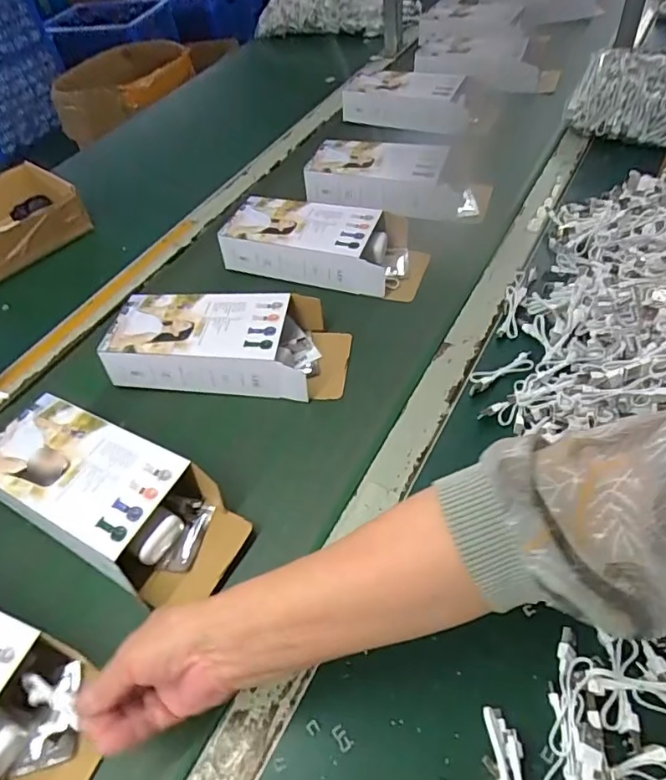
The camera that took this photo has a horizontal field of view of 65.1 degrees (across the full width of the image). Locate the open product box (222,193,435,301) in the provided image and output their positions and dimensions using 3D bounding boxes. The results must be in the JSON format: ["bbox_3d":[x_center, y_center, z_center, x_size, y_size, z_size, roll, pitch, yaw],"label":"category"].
[{"bbox_3d":[-0.012,-0.187,0.665,0.251,0.055,0.105,10,55,12],"label":"open product box"}]

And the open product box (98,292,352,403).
[{"bbox_3d":[-0.113,-0.052,0.574,0.253,0.055,0.105,4,54,8],"label":"open product box"}]

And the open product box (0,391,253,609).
[{"bbox_3d":[-0.200,0.093,0.466,0.251,0.051,0.103,22,58,20],"label":"open product box"}]

